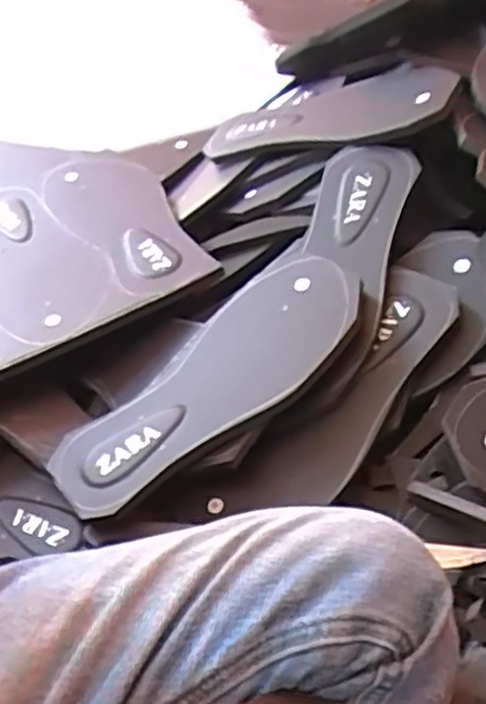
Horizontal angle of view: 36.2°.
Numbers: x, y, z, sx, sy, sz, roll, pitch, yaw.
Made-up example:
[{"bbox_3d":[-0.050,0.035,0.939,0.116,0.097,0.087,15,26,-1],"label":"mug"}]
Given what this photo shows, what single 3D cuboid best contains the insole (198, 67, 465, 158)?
[{"bbox_3d":[0.070,-0.220,0.684,0.270,0.022,0.103,5,40,43],"label":"insole"}]

